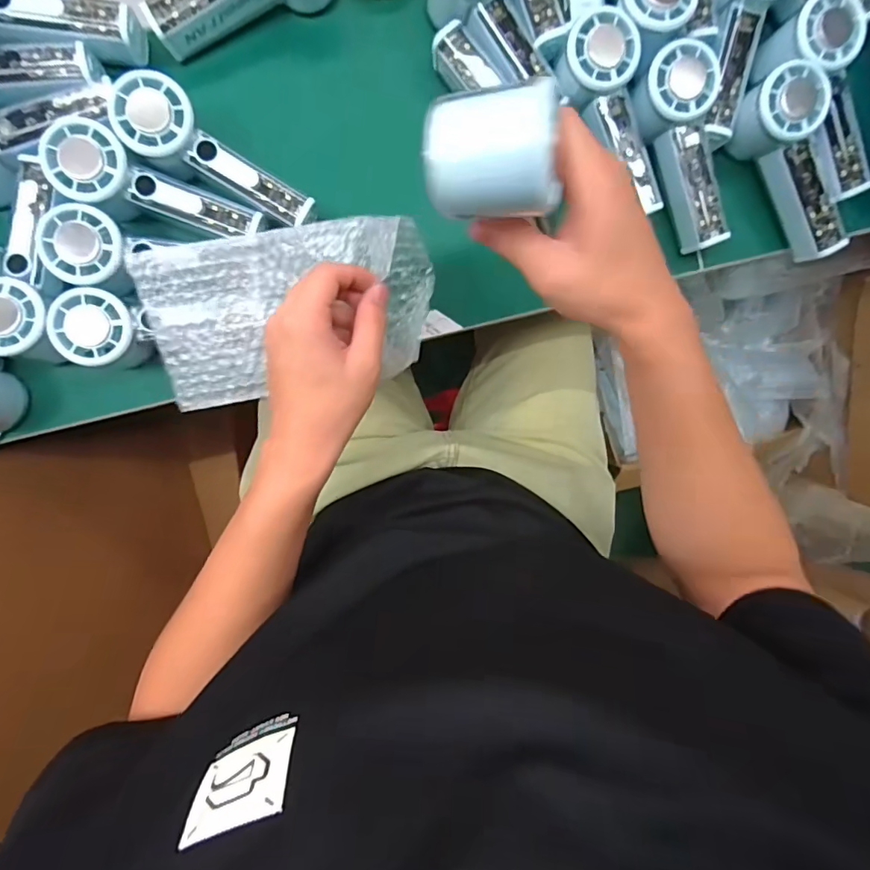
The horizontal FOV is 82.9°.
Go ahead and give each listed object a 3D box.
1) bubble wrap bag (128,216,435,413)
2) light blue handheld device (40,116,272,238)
[{"bbox_3d":[-0.109,-0.095,0.368,0.211,0.070,0.120,-9,94,-3],"label":"bubble wrap bag"},{"bbox_3d":[-0.216,-0.189,0.391,0.152,0.048,0.056,16,93,-19],"label":"light blue handheld device"}]

